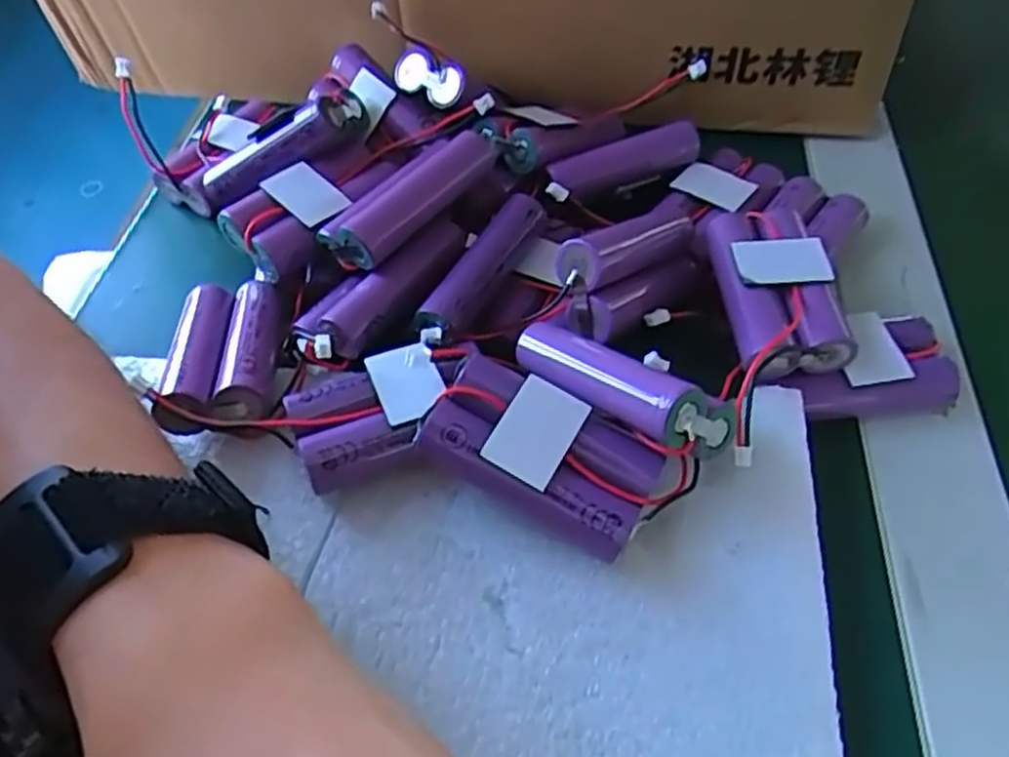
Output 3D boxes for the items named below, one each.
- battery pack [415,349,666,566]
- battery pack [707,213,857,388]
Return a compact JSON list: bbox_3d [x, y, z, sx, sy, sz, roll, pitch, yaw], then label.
[{"bbox_3d":[0.010,0.021,0.223,0.063,0.017,0.033,26,57,22],"label":"battery pack"},{"bbox_3d":[0.094,-0.031,0.264,0.042,0.021,0.073,-2,51,1],"label":"battery pack"}]

